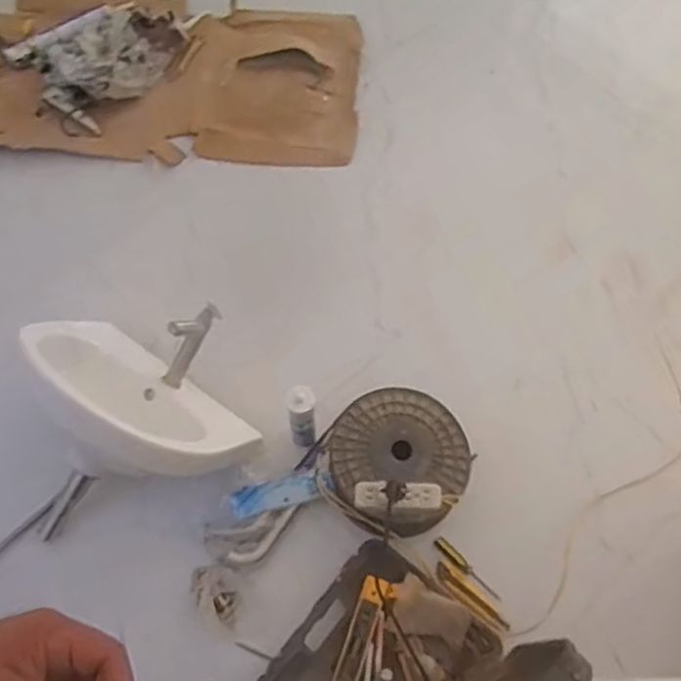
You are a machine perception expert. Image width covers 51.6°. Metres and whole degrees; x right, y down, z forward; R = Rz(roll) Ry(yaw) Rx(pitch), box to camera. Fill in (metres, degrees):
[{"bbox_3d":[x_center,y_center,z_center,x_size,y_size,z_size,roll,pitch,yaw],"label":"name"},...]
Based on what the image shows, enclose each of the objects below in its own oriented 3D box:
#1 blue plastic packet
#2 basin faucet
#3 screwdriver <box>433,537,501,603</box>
[{"bbox_3d":[-0.104,0.274,1.268,0.180,0.022,0.052,-16,65,-7],"label":"blue plastic packet"},{"bbox_3d":[-0.277,-0.004,1.281,0.044,0.141,0.156,36,70,16],"label":"basin faucet"},{"bbox_3d":[0.225,0.407,1.249,0.022,0.018,0.144,-40,70,-17],"label":"screwdriver"}]

